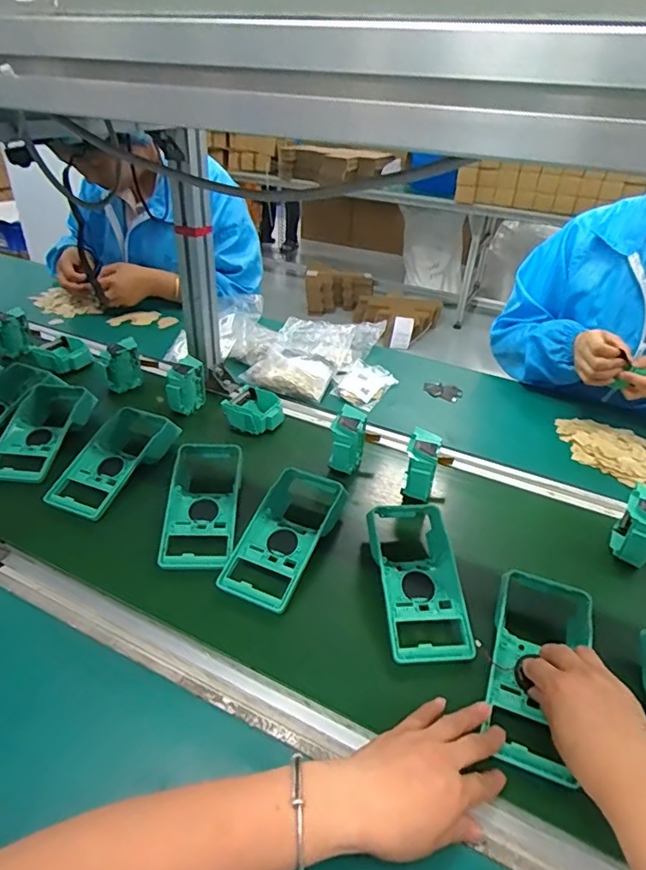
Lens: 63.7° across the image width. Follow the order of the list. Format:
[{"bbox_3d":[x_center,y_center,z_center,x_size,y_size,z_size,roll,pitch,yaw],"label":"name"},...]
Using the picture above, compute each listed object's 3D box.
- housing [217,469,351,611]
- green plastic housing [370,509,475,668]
[{"bbox_3d":[-0.038,0.109,0.599,0.090,0.055,0.194,19,38,19],"label":"housing"},{"bbox_3d":[0.099,0.150,0.552,0.084,0.043,0.182,0,36,-7],"label":"green plastic housing"}]

